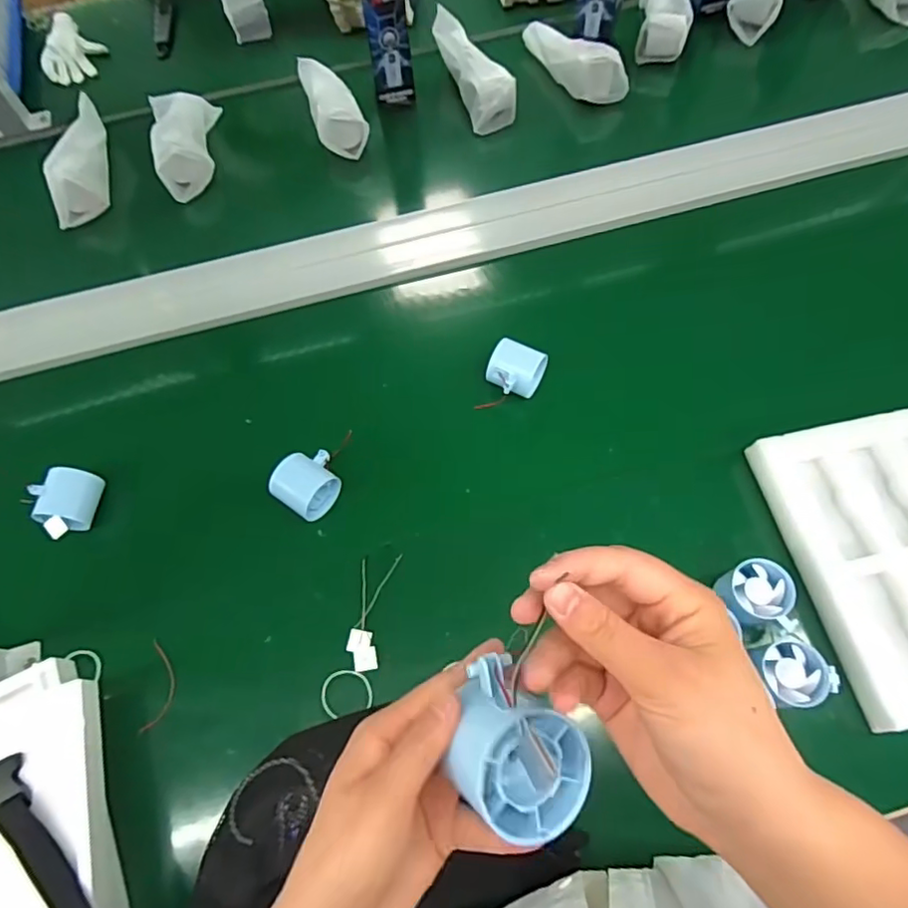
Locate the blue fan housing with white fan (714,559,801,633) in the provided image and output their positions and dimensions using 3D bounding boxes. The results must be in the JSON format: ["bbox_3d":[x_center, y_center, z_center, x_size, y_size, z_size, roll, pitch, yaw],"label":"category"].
[{"bbox_3d":[0.278,0.134,0.543,0.059,0.045,0.064,-4,64,1],"label":"blue fan housing with white fan"}]

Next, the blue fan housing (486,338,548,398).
[{"bbox_3d":[0.071,-0.089,0.676,0.060,0.049,0.061,19,67,12],"label":"blue fan housing"}]

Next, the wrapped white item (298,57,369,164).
[{"bbox_3d":[-0.188,-0.530,0.890,0.064,0.063,0.181,-20,65,-6],"label":"wrapped white item"}]

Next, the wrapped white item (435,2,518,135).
[{"bbox_3d":[0.024,-0.587,0.890,0.066,0.060,0.188,-27,83,-9],"label":"wrapped white item"}]

